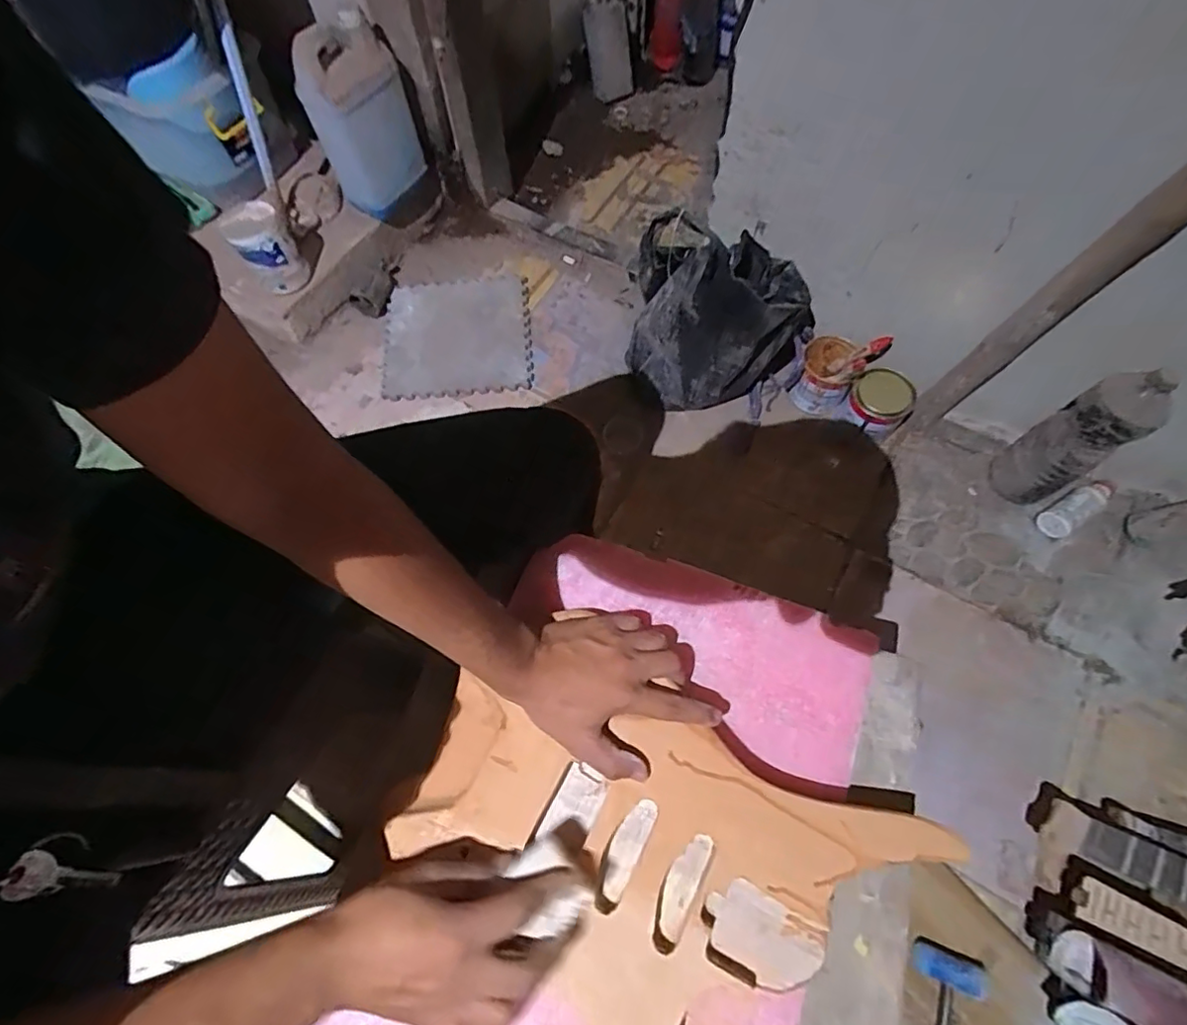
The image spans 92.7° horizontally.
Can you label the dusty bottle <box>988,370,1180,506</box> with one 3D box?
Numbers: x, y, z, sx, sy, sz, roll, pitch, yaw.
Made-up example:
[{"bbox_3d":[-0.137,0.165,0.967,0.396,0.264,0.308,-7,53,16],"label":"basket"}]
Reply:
[{"bbox_3d":[0.765,-0.115,0.901,0.086,0.289,0.106,-34,70,-13],"label":"dusty bottle"}]

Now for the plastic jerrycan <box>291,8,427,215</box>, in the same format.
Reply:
[{"bbox_3d":[-0.436,-0.741,1.082,0.186,0.277,0.110,-20,67,-8],"label":"plastic jerrycan"}]

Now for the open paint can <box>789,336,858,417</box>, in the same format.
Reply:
[{"bbox_3d":[0.438,-0.261,1.078,0.095,0.107,0.116,20,68,10],"label":"open paint can"}]

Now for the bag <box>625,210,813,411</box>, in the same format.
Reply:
[{"bbox_3d":[0.228,-0.321,0.988,0.316,0.344,0.137,5,66,3],"label":"bag"}]

